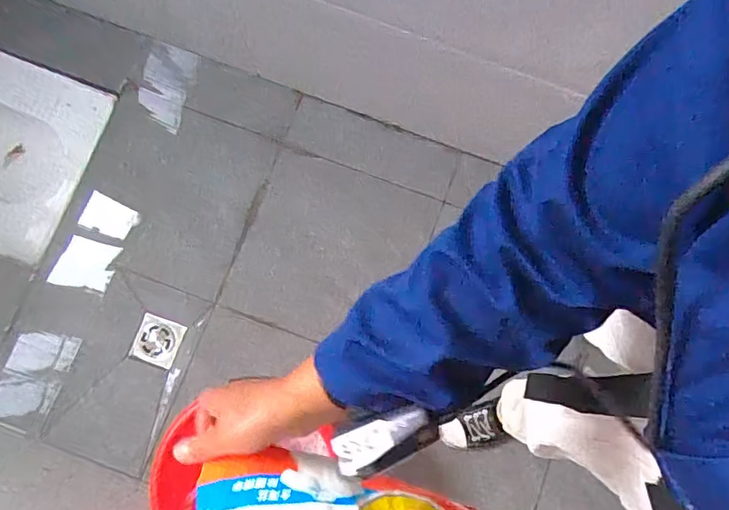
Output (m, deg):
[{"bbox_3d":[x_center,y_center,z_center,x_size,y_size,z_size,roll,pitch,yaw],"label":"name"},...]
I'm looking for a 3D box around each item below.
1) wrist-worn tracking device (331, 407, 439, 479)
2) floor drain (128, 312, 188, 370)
[{"bbox_3d":[0.014,0.123,0.346,0.068,0.015,0.033,-32,75,5],"label":"wrist-worn tracking device"},{"bbox_3d":[-0.458,0.188,1.141,0.102,0.009,0.100,17,77,5],"label":"floor drain"}]

